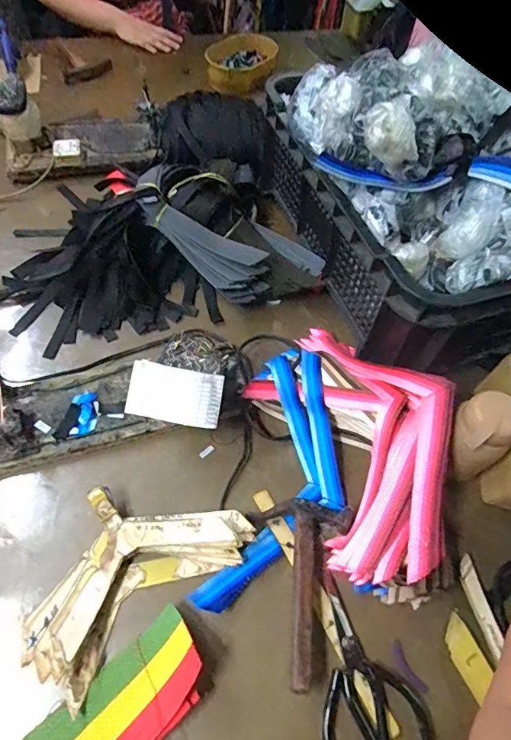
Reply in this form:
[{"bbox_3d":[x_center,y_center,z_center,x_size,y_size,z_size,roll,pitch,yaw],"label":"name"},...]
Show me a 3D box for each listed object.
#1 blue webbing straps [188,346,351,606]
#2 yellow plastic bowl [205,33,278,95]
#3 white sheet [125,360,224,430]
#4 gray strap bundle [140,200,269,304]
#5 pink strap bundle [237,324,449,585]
[{"bbox_3d":[0.042,0.124,0.534,0.135,0.050,0.314,14,59,4],"label":"blue webbing straps"},{"bbox_3d":[-0.034,-0.769,1.114,0.160,0.062,0.208,12,59,2],"label":"yellow plastic bowl"},{"bbox_3d":[-0.088,0.028,0.496,0.100,0.009,0.061,11,91,-5],"label":"white sheet"},{"bbox_3d":[-0.073,-0.178,0.645,0.208,0.044,0.074,36,62,-2],"label":"gray strap bundle"},{"bbox_3d":[0.126,0.066,0.531,0.182,0.092,0.322,-22,63,-17],"label":"pink strap bundle"}]

